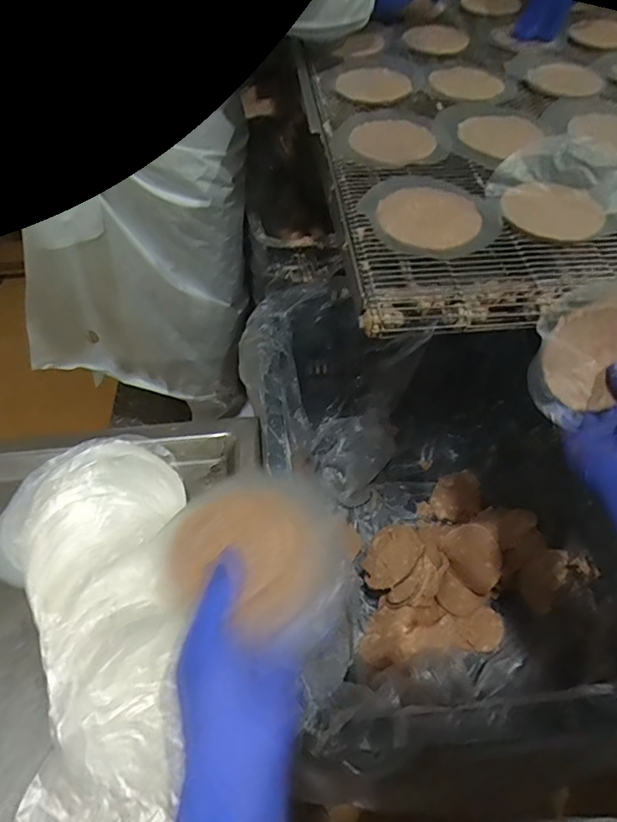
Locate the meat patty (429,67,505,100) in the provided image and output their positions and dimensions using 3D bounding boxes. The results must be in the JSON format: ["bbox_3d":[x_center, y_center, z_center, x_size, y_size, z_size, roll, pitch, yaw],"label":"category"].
[{"bbox_3d":[0.184,-0.386,0.588,0.071,0.014,0.070,1,49,-1],"label":"meat patty"}]

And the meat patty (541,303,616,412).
[{"bbox_3d":[0.222,-0.045,0.387,0.084,0.072,0.013,-35,18,1],"label":"meat patty"}]

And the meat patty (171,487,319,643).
[{"bbox_3d":[-0.040,0.092,0.329,0.095,0.017,0.084,24,52,17],"label":"meat patty"}]

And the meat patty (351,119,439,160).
[{"bbox_3d":[0.084,-0.276,0.508,0.075,0.013,0.075,1,49,-1],"label":"meat patty"}]

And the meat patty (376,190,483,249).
[{"bbox_3d":[0.104,-0.166,0.429,0.084,0.012,0.075,-5,50,-4],"label":"meat patty"}]

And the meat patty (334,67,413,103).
[{"bbox_3d":[0.077,-0.384,0.587,0.086,0.014,0.071,6,49,3],"label":"meat patty"}]

